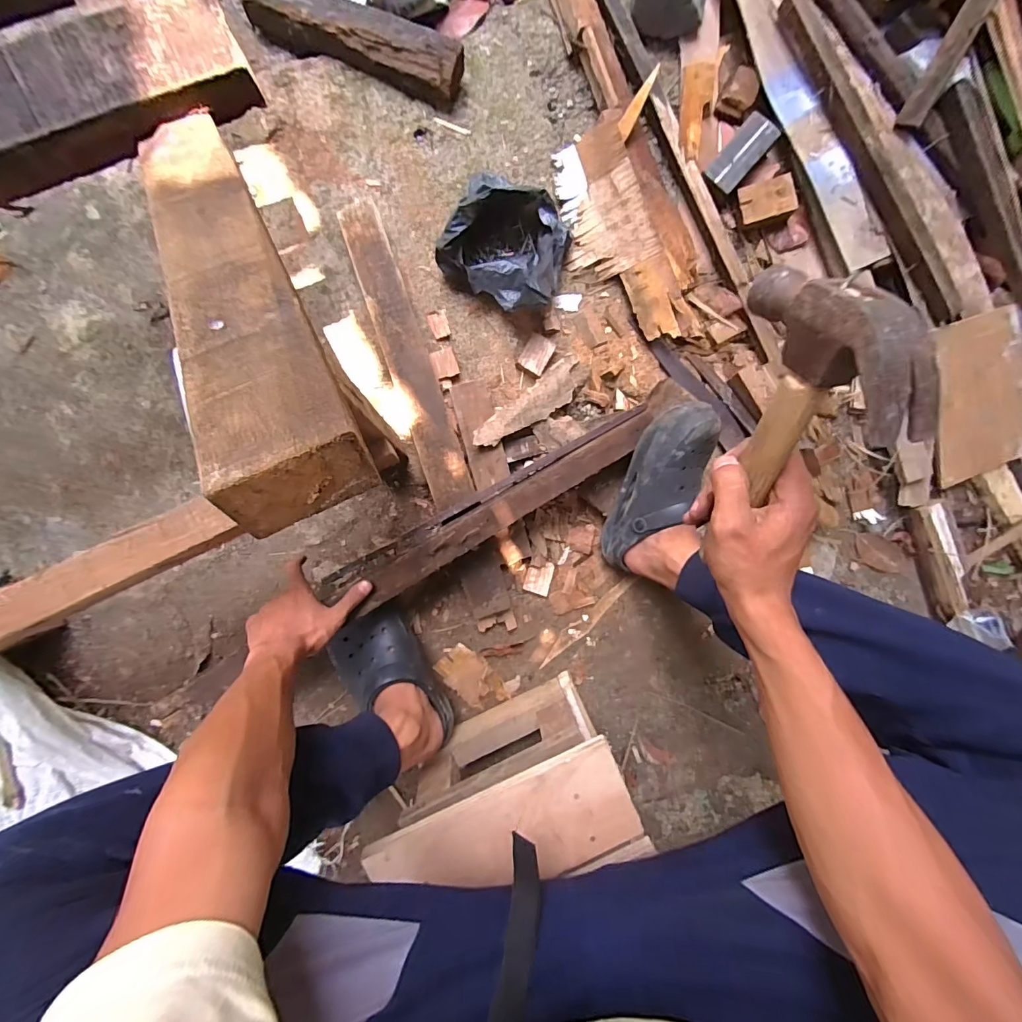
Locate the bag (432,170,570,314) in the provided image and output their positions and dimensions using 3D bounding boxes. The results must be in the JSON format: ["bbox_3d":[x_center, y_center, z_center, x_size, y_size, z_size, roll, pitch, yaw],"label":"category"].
[{"bbox_3d":[-0.002,-0.383,0.639,0.177,0.113,0.161,33,86,-8],"label":"bag"}]

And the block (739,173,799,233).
[{"bbox_3d":[0.411,-0.498,0.719,0.082,0.033,0.065,-11,87,13],"label":"block"}]

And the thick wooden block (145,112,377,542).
[{"bbox_3d":[-0.161,-0.140,0.252,0.064,0.038,0.347,-27,64,-7],"label":"thick wooden block"}]

